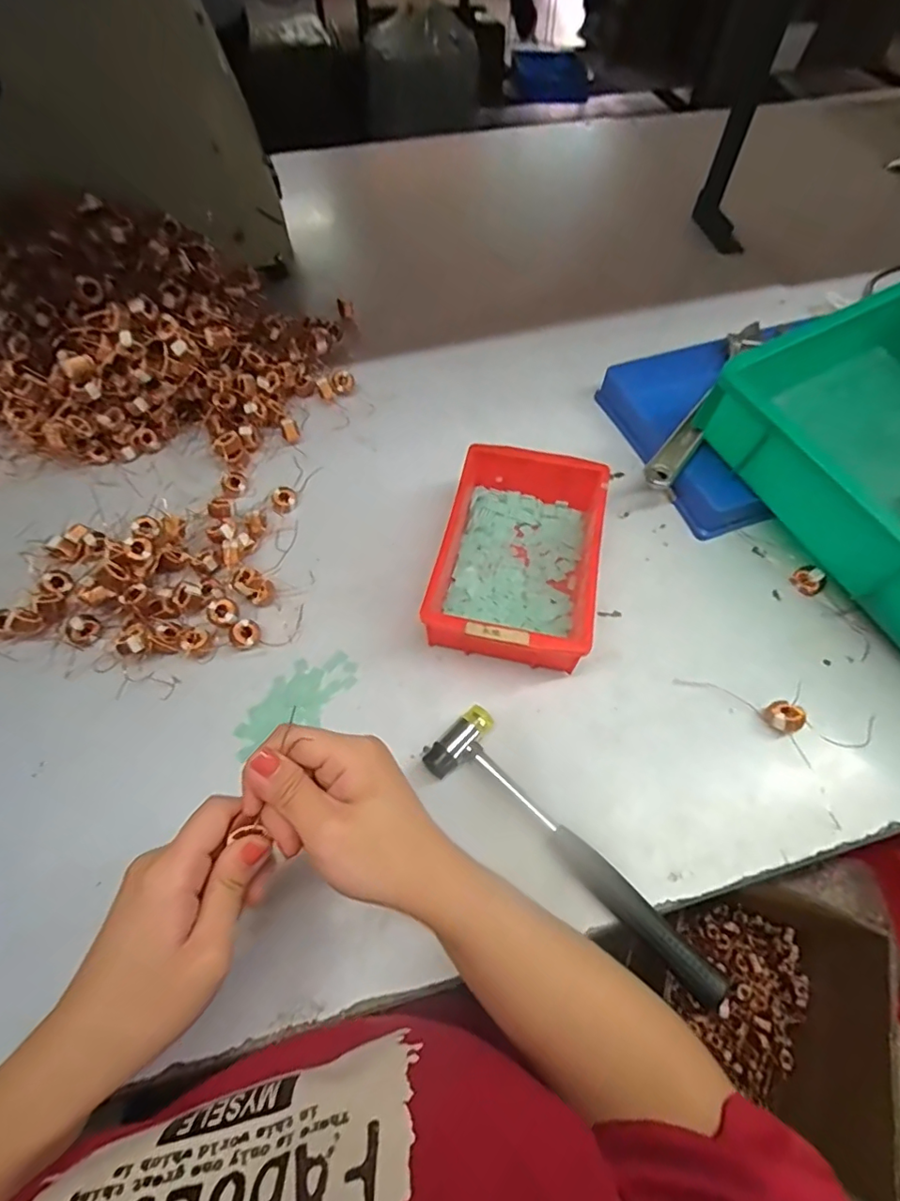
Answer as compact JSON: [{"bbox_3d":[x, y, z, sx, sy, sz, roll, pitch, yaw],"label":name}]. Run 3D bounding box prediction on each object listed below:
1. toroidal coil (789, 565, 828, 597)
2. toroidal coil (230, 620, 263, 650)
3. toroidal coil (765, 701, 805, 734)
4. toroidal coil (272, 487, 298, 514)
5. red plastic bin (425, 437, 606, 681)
[{"bbox_3d":[0.332,-0.020,0.489,0.015,0.026,0.026,-31,65,-17],"label":"toroidal coil"},{"bbox_3d":[-0.177,0.029,0.460,0.024,0.016,0.018,-30,65,-16],"label":"toroidal coil"},{"bbox_3d":[0.267,0.093,0.424,0.019,0.023,0.024,-11,61,-6],"label":"toroidal coil"},{"bbox_3d":[-0.169,-0.102,0.540,0.024,0.013,0.029,43,66,-3],"label":"toroidal coil"},{"bbox_3d":[0.062,-0.043,0.479,0.129,0.065,0.204,12,61,6],"label":"red plastic bin"}]

